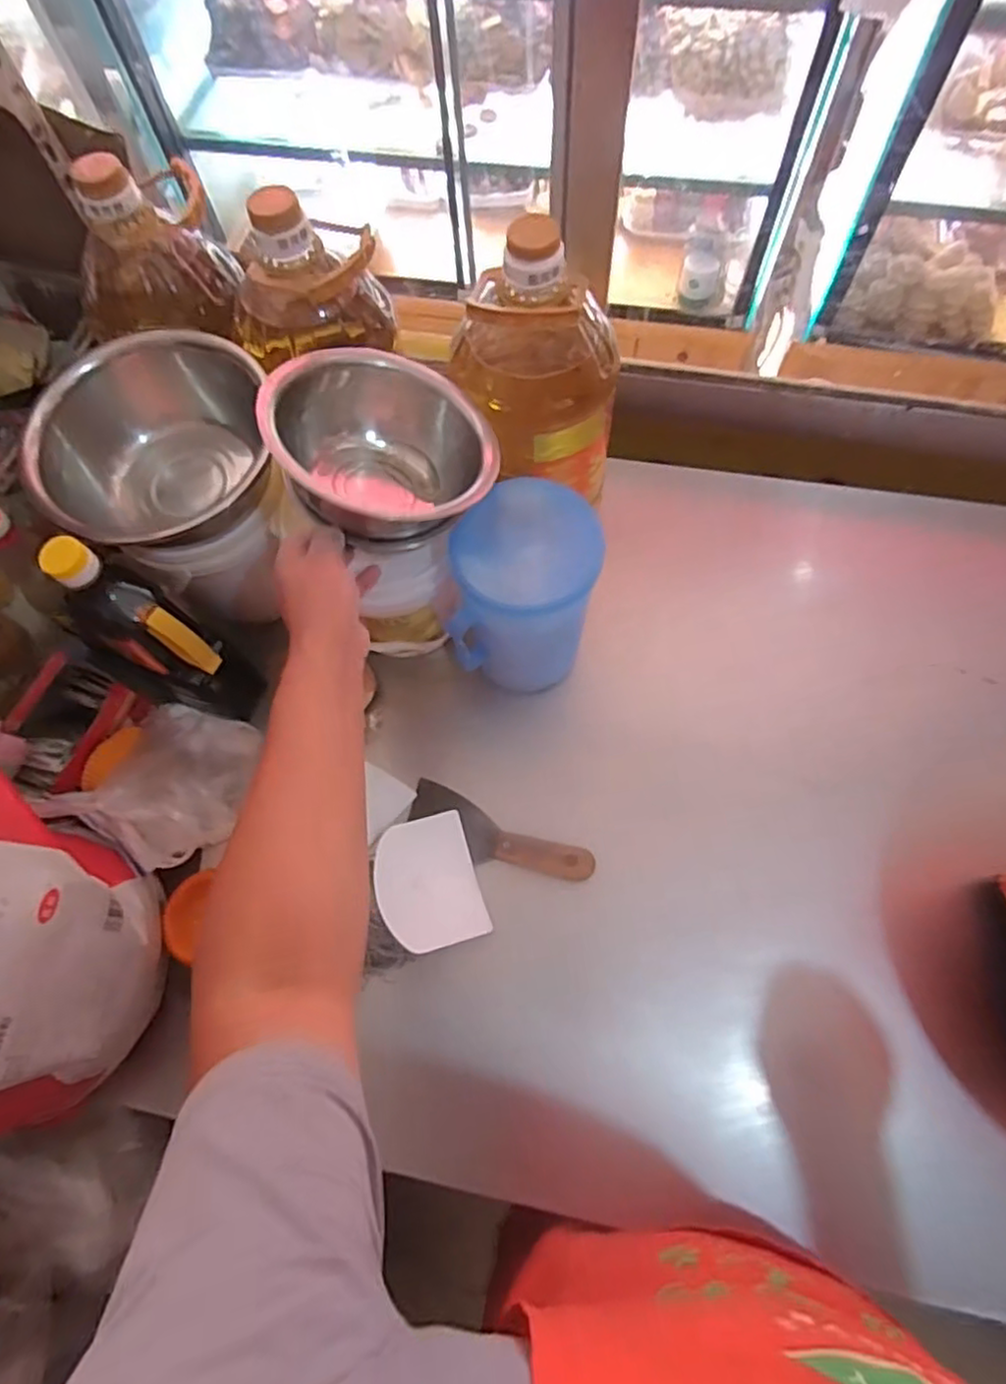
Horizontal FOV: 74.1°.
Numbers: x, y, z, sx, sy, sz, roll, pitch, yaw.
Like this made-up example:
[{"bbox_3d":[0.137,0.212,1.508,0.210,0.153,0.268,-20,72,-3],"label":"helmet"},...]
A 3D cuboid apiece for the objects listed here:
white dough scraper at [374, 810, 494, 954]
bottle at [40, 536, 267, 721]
[{"bbox_3d":[-0.072,0.183,0.643,0.094,0.005,0.121,-12,64,-18],"label":"white dough scraper"},{"bbox_3d":[-0.324,-0.055,0.601,0.086,0.218,0.072,28,71,35],"label":"bottle"}]

